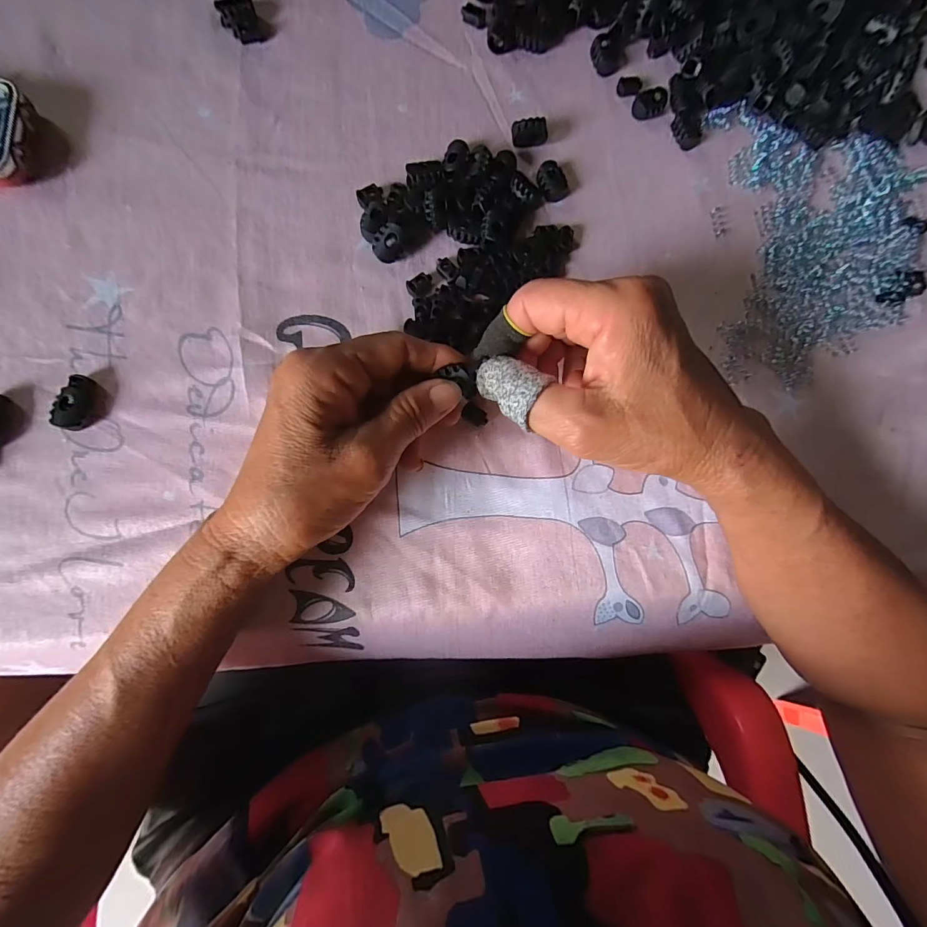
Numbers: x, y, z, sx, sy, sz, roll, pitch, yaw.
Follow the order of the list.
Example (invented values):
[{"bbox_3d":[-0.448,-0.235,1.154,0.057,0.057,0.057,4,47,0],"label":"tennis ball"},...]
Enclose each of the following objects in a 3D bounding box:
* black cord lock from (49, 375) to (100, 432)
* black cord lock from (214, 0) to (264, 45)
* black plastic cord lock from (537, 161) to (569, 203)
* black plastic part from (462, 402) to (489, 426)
[{"bbox_3d":[-0.201,-0.031,0.222,0.014,0.009,0.028,16,83,-5],"label":"black cord lock"},{"bbox_3d":[-0.134,-0.266,0.255,0.021,0.009,0.019,-18,87,-8],"label":"black cord lock"},{"bbox_3d":[0.057,-0.178,0.269,0.019,0.009,0.022,-19,87,-8],"label":"black plastic cord lock"},{"bbox_3d":[0.007,-0.028,0.249,0.016,0.004,0.010,33,82,-2],"label":"black plastic part"}]

